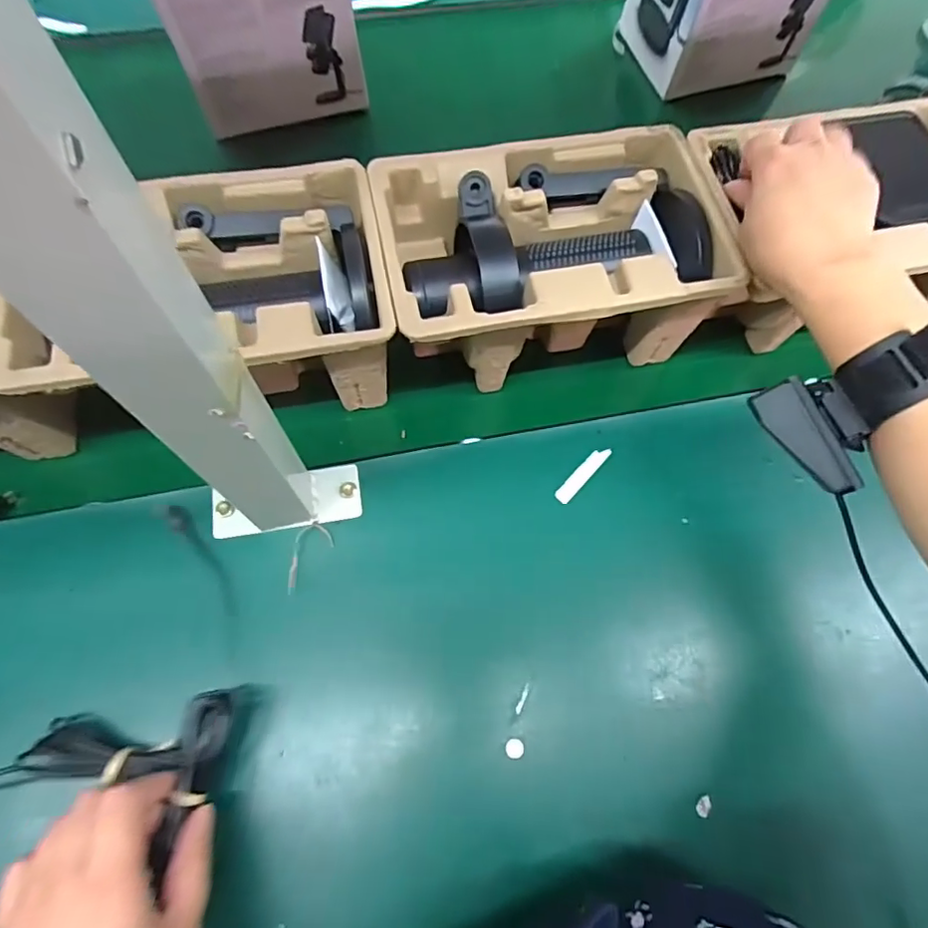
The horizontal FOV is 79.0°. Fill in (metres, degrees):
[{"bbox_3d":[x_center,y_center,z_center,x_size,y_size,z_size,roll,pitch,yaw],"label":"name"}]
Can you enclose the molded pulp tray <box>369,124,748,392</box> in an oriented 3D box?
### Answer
[{"bbox_3d":[0.060,-0.144,0.411,0.225,0.098,0.149,-12,71,-4],"label":"molded pulp tray"}]

